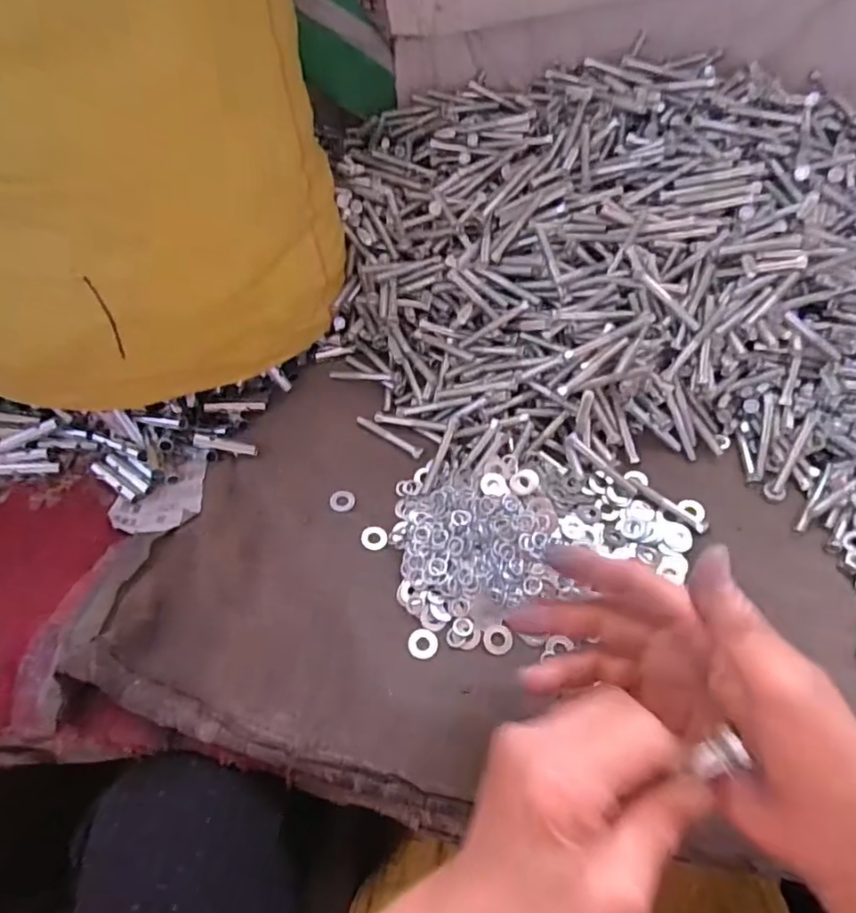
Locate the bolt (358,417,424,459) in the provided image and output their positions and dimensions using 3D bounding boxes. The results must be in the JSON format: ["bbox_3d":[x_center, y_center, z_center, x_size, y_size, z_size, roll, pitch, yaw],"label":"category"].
[{"bbox_3d":[-0.028,-0.014,0.415,0.058,0.007,0.007,31,64,22],"label":"bolt"}]

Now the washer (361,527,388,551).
[{"bbox_3d":[-0.035,0.054,0.381,0.017,0.004,0.017,4,59,-7],"label":"washer"}]

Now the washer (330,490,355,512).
[{"bbox_3d":[-0.058,0.030,0.394,0.016,0.004,0.015,-2,57,3],"label":"washer"}]

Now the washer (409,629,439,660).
[{"bbox_3d":[-0.003,0.111,0.344,0.017,0.004,0.017,-2,57,3],"label":"washer"}]

